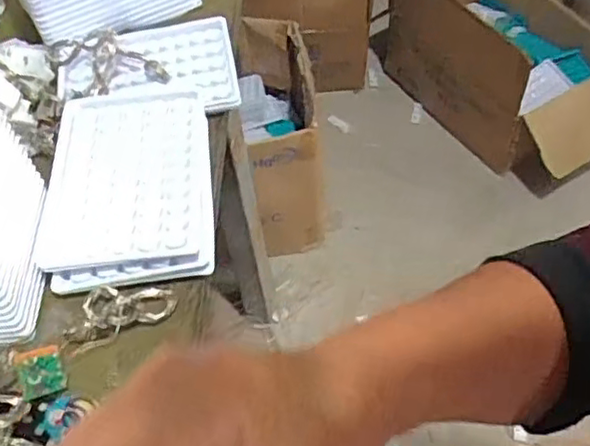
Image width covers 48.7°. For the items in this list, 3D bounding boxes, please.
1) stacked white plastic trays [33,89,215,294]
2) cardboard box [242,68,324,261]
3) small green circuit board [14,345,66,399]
[{"bbox_3d":[-0.104,-0.029,0.413,0.100,0.014,0.142,-7,54,-1],"label":"stacked white plastic trays"},{"bbox_3d":[-0.027,-0.152,1.193,0.118,0.278,0.302,-9,54,-3],"label":"cardboard box"},{"bbox_3d":[-0.134,0.078,0.343,0.022,0.004,0.024,-13,84,-26],"label":"small green circuit board"}]

